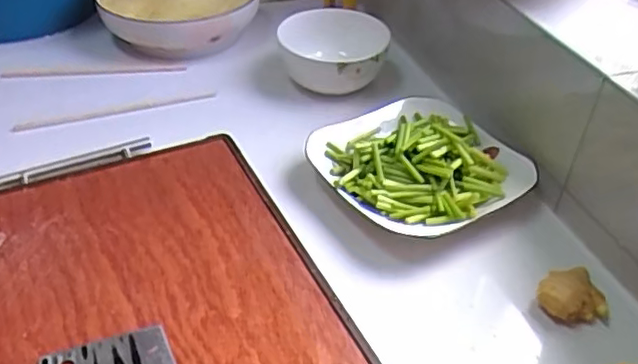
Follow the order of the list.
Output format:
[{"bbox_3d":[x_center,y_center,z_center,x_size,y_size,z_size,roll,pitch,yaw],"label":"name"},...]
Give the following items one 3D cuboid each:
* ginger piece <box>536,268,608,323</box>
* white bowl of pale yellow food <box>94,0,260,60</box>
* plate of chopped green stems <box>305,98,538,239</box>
[{"bbox_3d":[0.202,0.092,0.496,0.055,0.036,0.043,-11,41,-16],"label":"ginger piece"},{"bbox_3d":[-0.182,-0.224,0.807,0.194,0.065,0.167,0,39,-3],"label":"white bowl of pale yellow food"},{"bbox_3d":[0.094,-0.029,0.582,0.170,0.037,0.176,2,39,-1],"label":"plate of chopped green stems"}]

